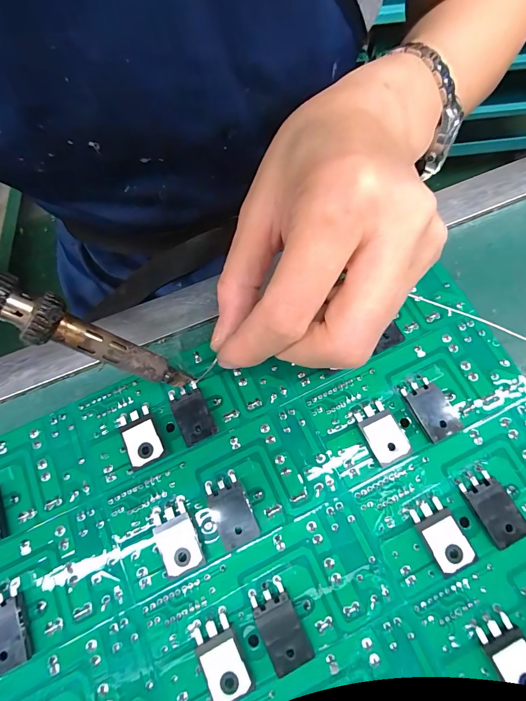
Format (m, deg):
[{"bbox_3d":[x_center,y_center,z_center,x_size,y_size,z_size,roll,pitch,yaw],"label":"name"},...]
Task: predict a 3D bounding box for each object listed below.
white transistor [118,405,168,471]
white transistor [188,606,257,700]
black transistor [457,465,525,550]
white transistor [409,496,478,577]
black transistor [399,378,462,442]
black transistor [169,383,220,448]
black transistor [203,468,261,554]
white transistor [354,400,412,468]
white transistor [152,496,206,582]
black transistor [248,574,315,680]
[{"bbox_3d":[-0.053,0.038,0.151,0.015,0.006,0.025,-27,75,-7],"label":"white transistor"},{"bbox_3d":[-0.015,0.113,0.127,0.016,0.007,0.026,-25,74,-6],"label":"white transistor"},{"bbox_3d":[0.091,0.062,0.137,0.015,0.006,0.026,-27,75,-7],"label":"black transistor"},{"bbox_3d":[0.070,0.073,0.135,0.014,0.005,0.025,-23,74,-5],"label":"white transistor"},{"bbox_3d":[0.073,0.025,0.149,0.014,0.006,0.025,-21,74,-5],"label":"black transistor"},{"bbox_3d":[-0.032,0.028,0.153,0.015,0.005,0.026,-26,75,-6],"label":"black transistor"},{"bbox_3d":[-0.013,0.065,0.141,0.016,0.006,0.026,-20,74,-5],"label":"black transistor"},{"bbox_3d":[0.051,0.035,0.148,0.014,0.008,0.024,-22,74,-5],"label":"white transistor"},{"bbox_3d":[-0.035,0.076,0.139,0.015,0.006,0.026,-25,74,-6],"label":"white transistor"},{"bbox_3d":[0.006,0.103,0.129,0.015,0.006,0.027,-25,74,-6],"label":"black transistor"}]

